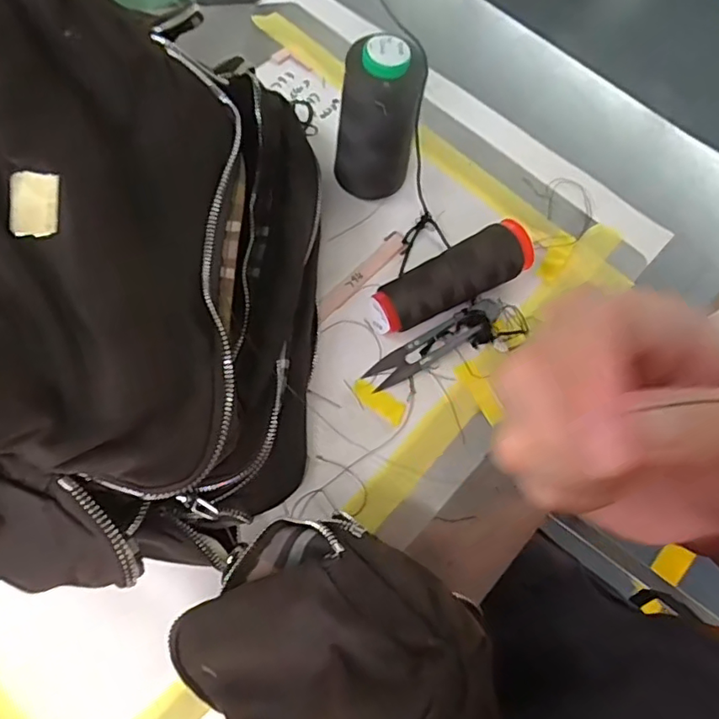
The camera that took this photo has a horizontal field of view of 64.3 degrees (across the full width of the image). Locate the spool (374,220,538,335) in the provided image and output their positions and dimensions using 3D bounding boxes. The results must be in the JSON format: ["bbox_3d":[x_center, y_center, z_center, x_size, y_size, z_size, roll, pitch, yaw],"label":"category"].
[{"bbox_3d":[0.063,-0.053,0.395,0.112,0.041,0.038,-28,72,-13],"label":"spool"}]

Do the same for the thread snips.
[{"bbox_3d":[0.053,-0.010,0.391,0.102,0.012,0.027,-25,71,-12],"label":"thread snips"}]

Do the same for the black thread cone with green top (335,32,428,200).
[{"bbox_3d":[0.012,-0.160,0.394,0.053,0.111,0.043,14,68,3],"label":"black thread cone with green top"}]

